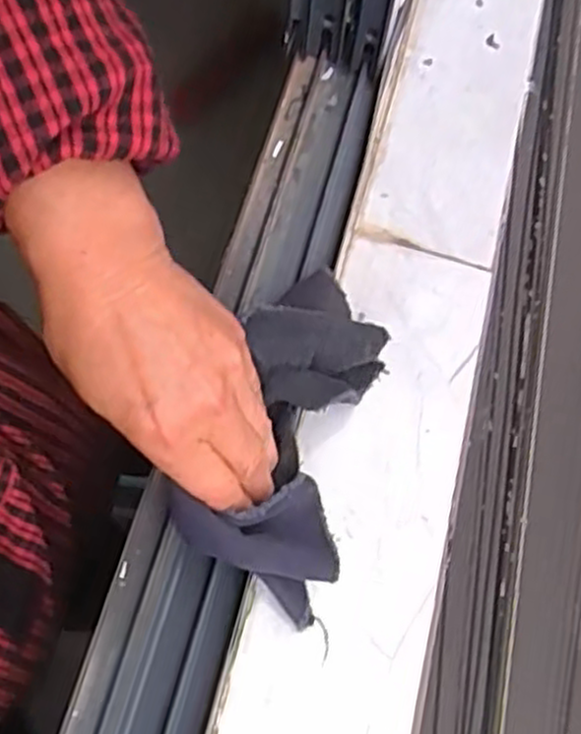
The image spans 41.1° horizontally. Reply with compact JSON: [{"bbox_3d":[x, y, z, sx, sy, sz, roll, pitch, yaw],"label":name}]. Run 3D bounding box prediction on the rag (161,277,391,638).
[{"bbox_3d":[-0.002,0.030,0.415,0.084,0.069,0.180,13,65,4],"label":"rag"}]

